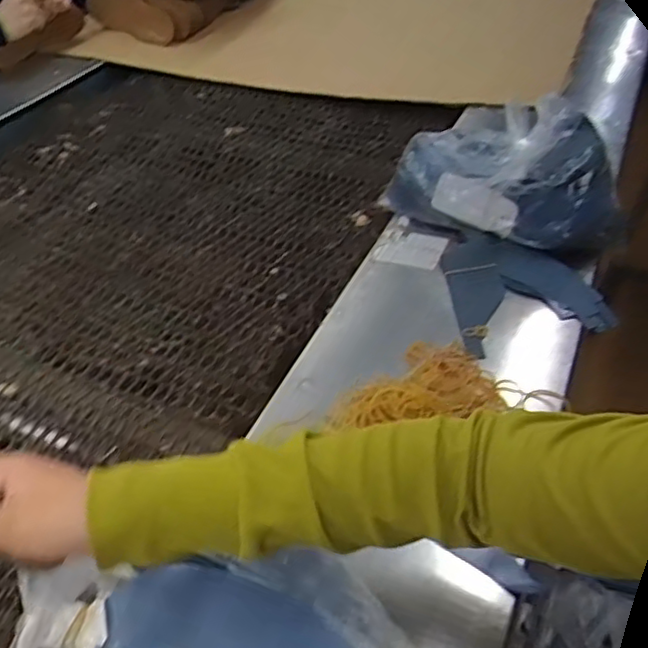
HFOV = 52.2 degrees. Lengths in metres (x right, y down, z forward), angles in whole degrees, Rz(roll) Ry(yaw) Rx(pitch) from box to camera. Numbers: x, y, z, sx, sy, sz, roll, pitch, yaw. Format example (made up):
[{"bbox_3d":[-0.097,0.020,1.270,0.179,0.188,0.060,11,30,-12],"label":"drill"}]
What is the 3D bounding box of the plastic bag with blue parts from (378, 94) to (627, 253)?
[{"bbox_3d":[0.225,-0.186,0.807,0.280,0.161,0.127,6,41,8],"label":"plastic bag with blue parts"}]

